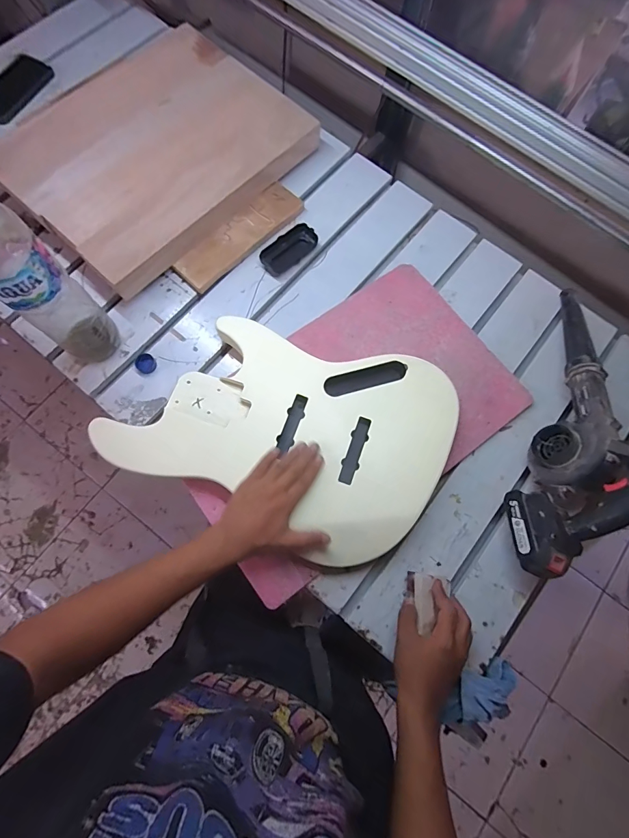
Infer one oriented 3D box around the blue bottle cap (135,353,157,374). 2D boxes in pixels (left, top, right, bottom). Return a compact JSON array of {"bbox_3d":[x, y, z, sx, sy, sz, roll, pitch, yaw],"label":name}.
[{"bbox_3d":[-0.282,-0.093,0.651,0.032,0.007,0.035,1,75,-2],"label":"blue bottle cap"}]

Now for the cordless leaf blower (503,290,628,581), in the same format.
[{"bbox_3d":[0.396,-0.009,0.575,0.113,0.169,0.482,20,77,3],"label":"cordless leaf blower"}]

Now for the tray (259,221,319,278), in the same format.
[{"bbox_3d":[-0.048,-0.311,0.713,0.110,0.021,0.051,-42,80,-12],"label":"tray"}]

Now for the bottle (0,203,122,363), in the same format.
[{"bbox_3d":[-0.363,-0.169,0.514,0.085,0.311,0.086,34,76,7],"label":"bottle"}]

